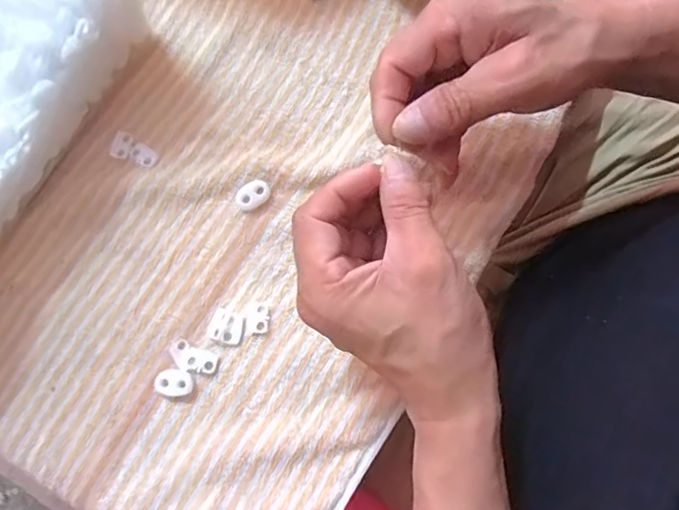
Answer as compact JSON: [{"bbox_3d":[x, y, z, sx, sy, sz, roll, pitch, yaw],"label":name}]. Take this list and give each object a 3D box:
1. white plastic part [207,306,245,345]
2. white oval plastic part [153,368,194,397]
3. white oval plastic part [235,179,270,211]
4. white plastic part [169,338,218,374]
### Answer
[{"bbox_3d":[-0.068,0.044,0.313,0.020,0.005,0.019,21,80,4],"label":"white plastic part"},{"bbox_3d":[-0.098,0.076,0.309,0.022,0.007,0.016,6,80,2],"label":"white oval plastic part"},{"bbox_3d":[-0.055,-0.038,0.327,0.022,0.004,0.015,-37,81,-6],"label":"white oval plastic part"},{"bbox_3d":[-0.088,0.062,0.311,0.030,0.004,0.016,24,81,5],"label":"white plastic part"}]

